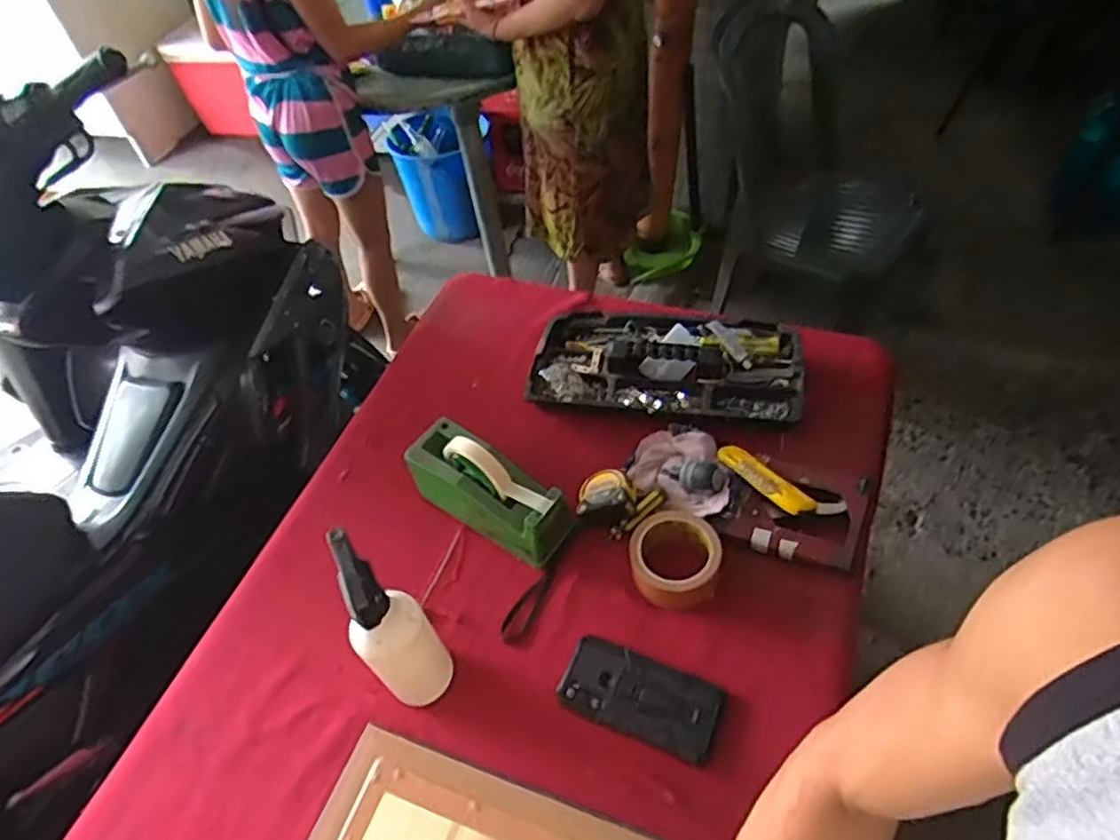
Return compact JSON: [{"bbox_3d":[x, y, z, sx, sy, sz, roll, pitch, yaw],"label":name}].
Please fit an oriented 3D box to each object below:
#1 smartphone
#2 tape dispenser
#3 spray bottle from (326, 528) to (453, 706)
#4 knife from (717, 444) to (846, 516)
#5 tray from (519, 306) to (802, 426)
[{"bbox_3d":[0.085,0.286,0.712,0.161,0.015,0.082,17,55,19],"label":"smartphone"},{"bbox_3d":[-0.086,0.083,0.823,0.209,0.117,0.077,28,59,25],"label":"tape dispenser"},{"bbox_3d":[-0.165,0.205,0.656,0.069,0.224,0.098,-37,57,-21],"label":"spray bottle"},{"bbox_3d":[0.253,0.075,0.800,0.153,0.013,0.045,27,59,25],"label":"knife"},{"bbox_3d":[0.144,-0.080,0.939,0.363,0.051,0.181,9,53,13],"label":"tray"}]

